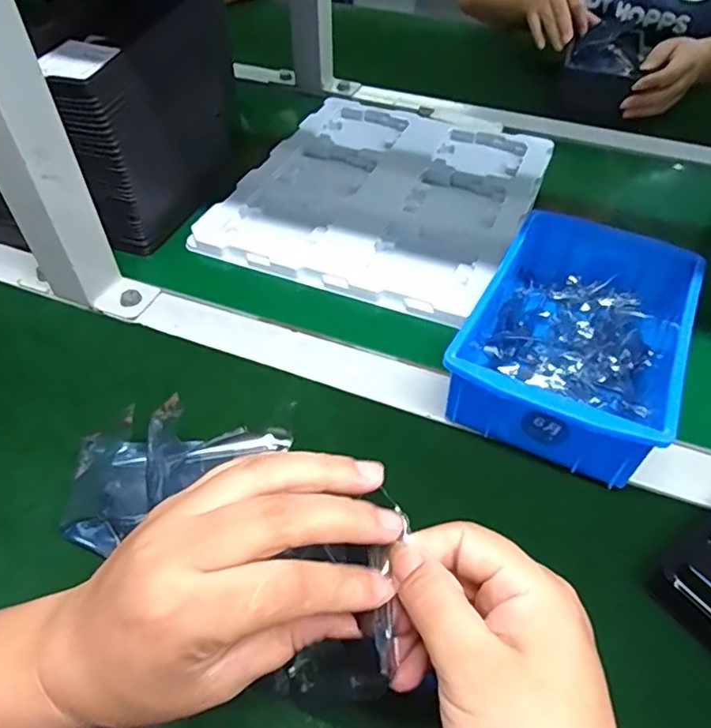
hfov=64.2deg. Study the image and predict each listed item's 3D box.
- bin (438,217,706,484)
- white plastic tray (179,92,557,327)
[{"bbox_3d":[0.156,-0.022,0.399,0.134,0.061,0.204,25,52,21],"label":"bin"},{"bbox_3d":[0.033,-0.179,0.572,0.267,0.013,0.313,17,50,16],"label":"white plastic tray"}]

